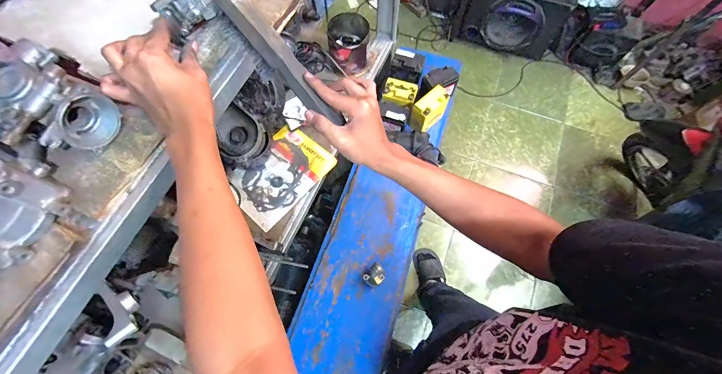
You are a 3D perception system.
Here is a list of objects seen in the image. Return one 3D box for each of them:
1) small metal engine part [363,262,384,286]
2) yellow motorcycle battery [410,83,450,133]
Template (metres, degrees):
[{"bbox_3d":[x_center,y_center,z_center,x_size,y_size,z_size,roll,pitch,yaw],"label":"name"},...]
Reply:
[{"bbox_3d":[0.042,0.251,0.869,0.063,0.064,0.048,-43,74,-15],"label":"small metal engine part"},{"bbox_3d":[0.225,-0.253,1.018,0.133,0.126,0.066,-37,73,-13],"label":"yellow motorcycle battery"}]

